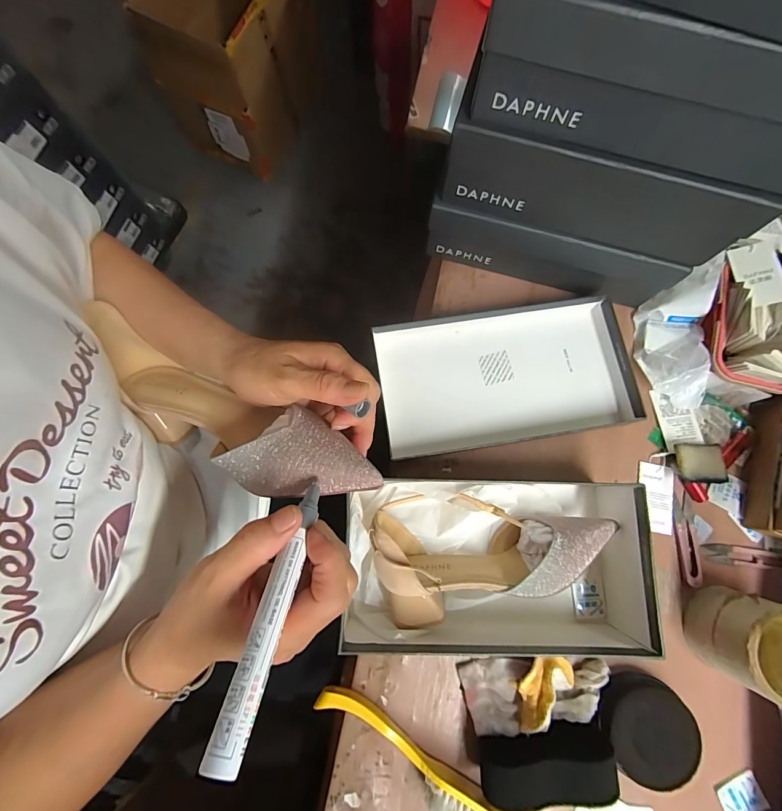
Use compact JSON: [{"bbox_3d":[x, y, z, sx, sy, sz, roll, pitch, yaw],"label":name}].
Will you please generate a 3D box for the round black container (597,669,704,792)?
[{"bbox_3d":[0.260,0.330,0.391,0.086,0.042,0.087,0,77,-1],"label":"round black container"}]

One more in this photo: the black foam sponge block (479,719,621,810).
[{"bbox_3d":[0.148,0.346,0.371,0.123,0.058,0.044,-7,77,-3],"label":"black foam sponge block"}]

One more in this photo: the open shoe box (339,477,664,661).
[{"bbox_3d":[0.102,0.162,0.402,0.292,0.086,0.166,3,77,-1],"label":"open shoe box"}]

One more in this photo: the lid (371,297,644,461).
[{"bbox_3d":[0.142,-0.035,0.477,0.308,0.031,0.165,-9,77,-4],"label":"lid"}]

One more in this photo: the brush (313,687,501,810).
[{"bbox_3d":[0.044,0.365,0.374,0.268,0.052,0.045,32,78,6],"label":"brush"}]

